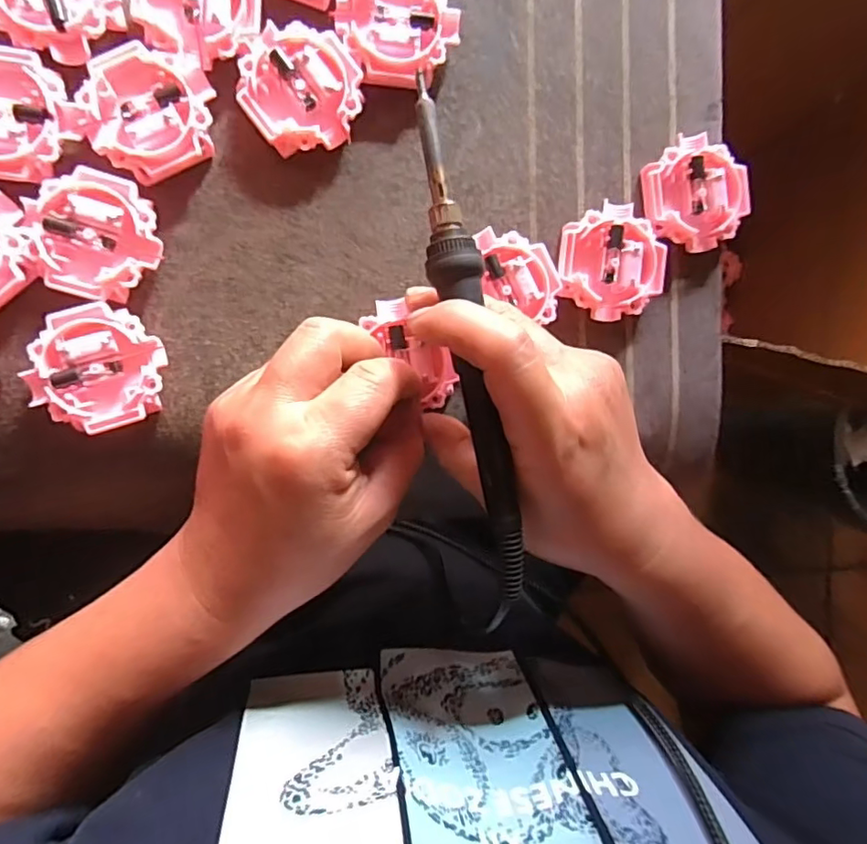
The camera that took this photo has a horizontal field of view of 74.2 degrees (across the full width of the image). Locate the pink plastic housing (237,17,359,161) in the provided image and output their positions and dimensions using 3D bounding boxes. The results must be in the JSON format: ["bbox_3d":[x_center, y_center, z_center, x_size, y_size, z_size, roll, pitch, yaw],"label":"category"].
[{"bbox_3d":[-0.060,-0.149,0.260,0.051,0.017,0.051,0,91,-8],"label":"pink plastic housing"}]

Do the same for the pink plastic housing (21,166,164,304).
[{"bbox_3d":[-0.145,-0.080,0.249,0.048,0.016,0.052,0,91,-8],"label":"pink plastic housing"}]

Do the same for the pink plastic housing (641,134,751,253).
[{"bbox_3d":[0.131,-0.114,0.288,0.050,0.015,0.053,4,90,-8],"label":"pink plastic housing"}]

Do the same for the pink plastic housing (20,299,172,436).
[{"bbox_3d":[-0.146,-0.023,0.250,0.053,0.016,0.051,0,91,-8],"label":"pink plastic housing"}]

